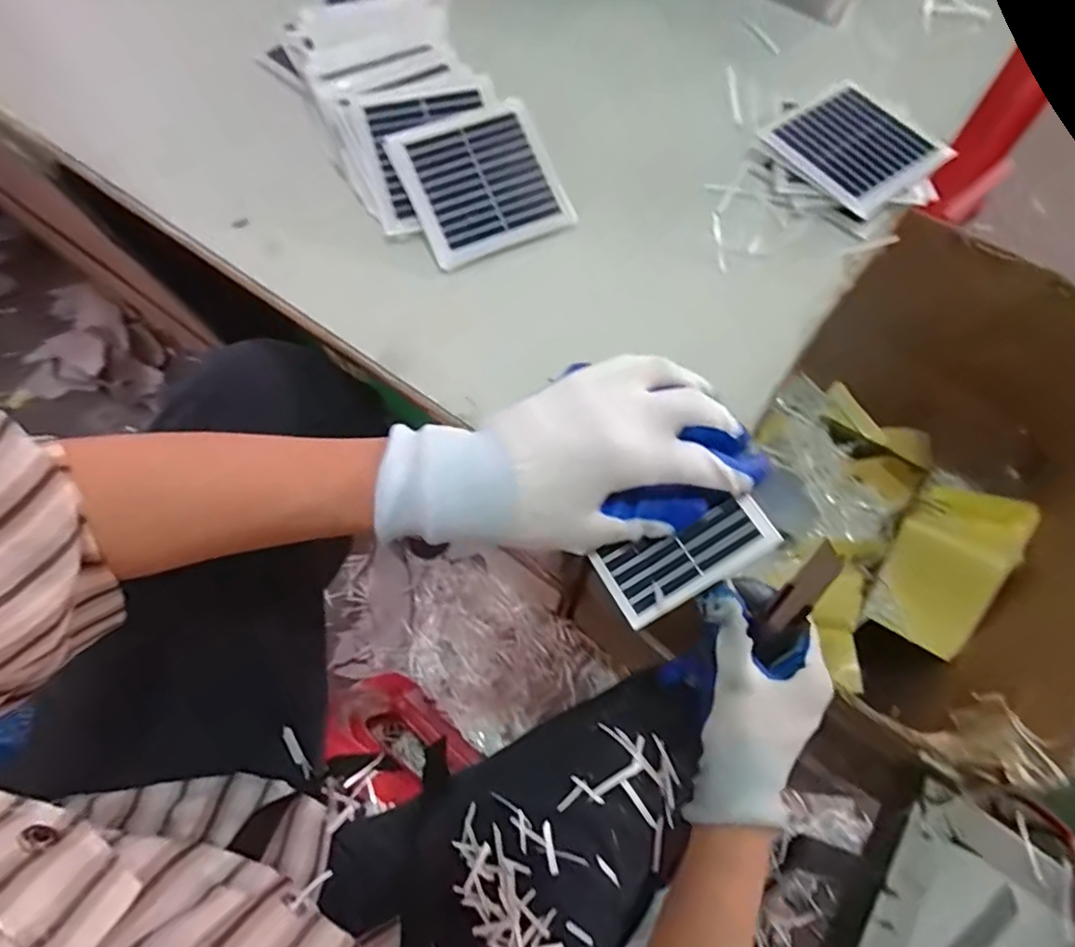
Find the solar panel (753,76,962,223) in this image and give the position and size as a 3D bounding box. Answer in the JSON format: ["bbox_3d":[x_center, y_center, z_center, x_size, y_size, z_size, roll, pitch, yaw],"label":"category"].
[{"bbox_3d":[0.220,-0.226,0.412,0.101,0.007,0.096,-35,72,-14],"label":"solar panel"}]

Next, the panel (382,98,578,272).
[{"bbox_3d":[-0.036,-0.191,0.395,0.097,0.008,0.098,-24,85,-8],"label":"panel"}]

